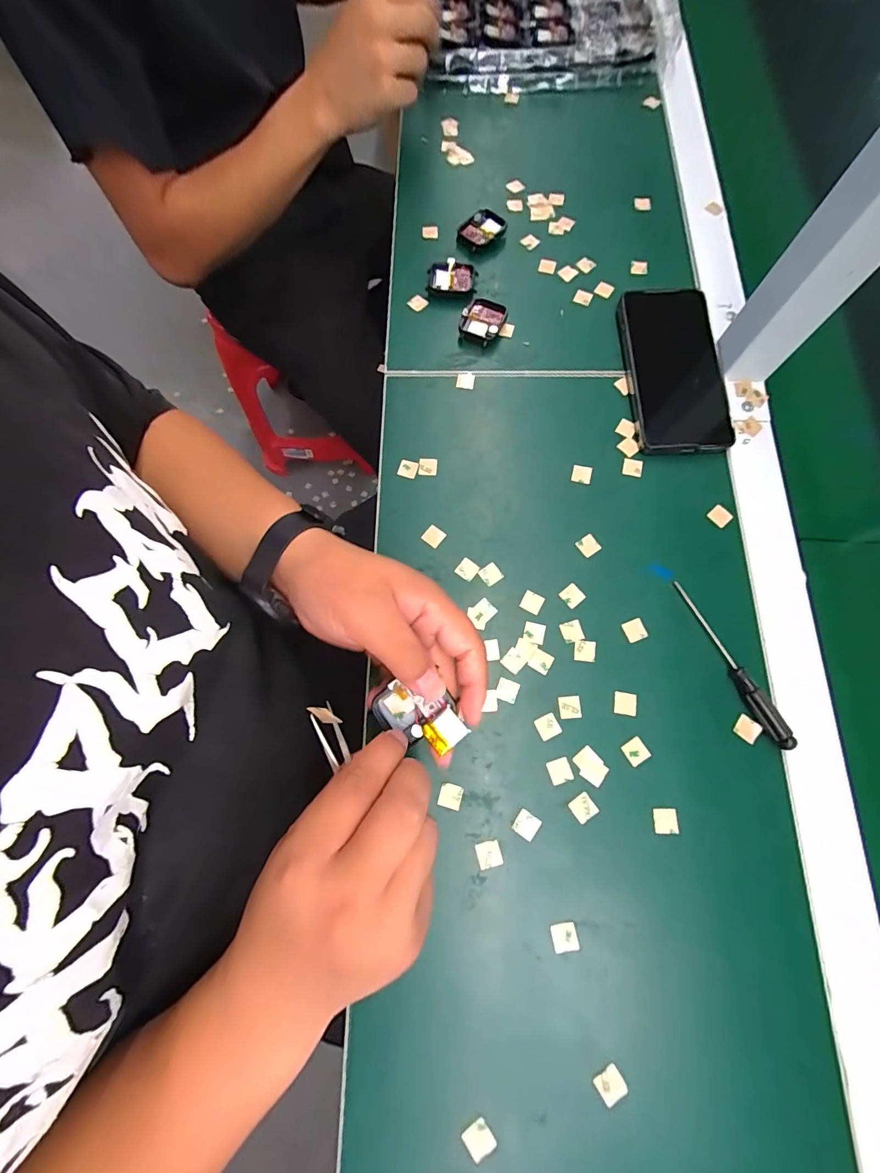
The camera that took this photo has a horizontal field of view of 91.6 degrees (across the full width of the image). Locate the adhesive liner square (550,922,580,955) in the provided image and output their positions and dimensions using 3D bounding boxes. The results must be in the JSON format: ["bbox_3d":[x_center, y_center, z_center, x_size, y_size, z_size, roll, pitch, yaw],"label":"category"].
[{"bbox_3d":[0.081,0.228,0.277,0.016,0.004,0.017,-8,72,-5],"label":"adhesive liner square"}]

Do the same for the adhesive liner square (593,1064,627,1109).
[{"bbox_3d":[0.102,0.298,0.255,0.017,0.004,0.016,-32,67,-8],"label":"adhesive liner square"}]

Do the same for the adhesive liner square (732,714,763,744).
[{"bbox_3d":[0.221,0.102,0.307,0.016,0.004,0.016,37,78,10],"label":"adhesive liner square"}]

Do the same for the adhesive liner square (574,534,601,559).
[{"bbox_3d":[0.121,-0.033,0.349,0.016,0.004,0.016,-38,82,-2],"label":"adhesive liner square"}]

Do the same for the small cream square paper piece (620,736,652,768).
[{"bbox_3d":[0.140,0.118,0.305,0.015,0.004,0.017,-35,77,-8],"label":"small cream square paper piece"}]

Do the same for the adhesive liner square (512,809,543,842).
[{"bbox_3d":[0.060,0.165,0.295,0.016,0.004,0.016,33,77,10],"label":"adhesive liner square"}]

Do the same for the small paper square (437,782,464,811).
[{"bbox_3d":[0.007,0.148,0.301,0.016,0.004,0.016,16,74,0],"label":"small paper square"}]

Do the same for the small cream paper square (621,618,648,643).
[{"bbox_3d":[0.150,0.034,0.329,0.015,0.004,0.017,-26,84,0],"label":"small cream paper square"}]

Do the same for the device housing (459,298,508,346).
[{"bbox_3d":[0.040,-0.248,0.400,0.038,0.009,0.045,22,76,7],"label":"device housing"}]

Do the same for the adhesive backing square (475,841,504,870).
[{"bbox_3d":[0.033,0.182,0.291,0.015,0.004,0.016,-16,73,-4],"label":"adhesive backing square"}]

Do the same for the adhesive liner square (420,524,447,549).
[{"bbox_3d":[-0.005,-0.042,0.351,0.016,0.004,0.016,38,79,10],"label":"adhesive liner square"}]

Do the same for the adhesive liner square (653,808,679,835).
[{"bbox_3d":[0.155,0.162,0.294,0.016,0.004,0.016,0,76,3],"label":"adhesive liner square"}]

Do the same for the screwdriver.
[{"bbox_3d":[0.214,0.055,0.314,0.011,0.014,0.131,-24,76,-6],"label":"screwdriver"}]

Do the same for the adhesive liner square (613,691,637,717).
[{"bbox_3d":[0.136,0.086,0.315,0.016,0.004,0.016,10,76,6],"label":"adhesive liner square"}]

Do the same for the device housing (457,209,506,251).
[{"bbox_3d":[0.041,-0.358,0.431,0.042,0.012,0.037,-41,78,-10],"label":"device housing"}]

